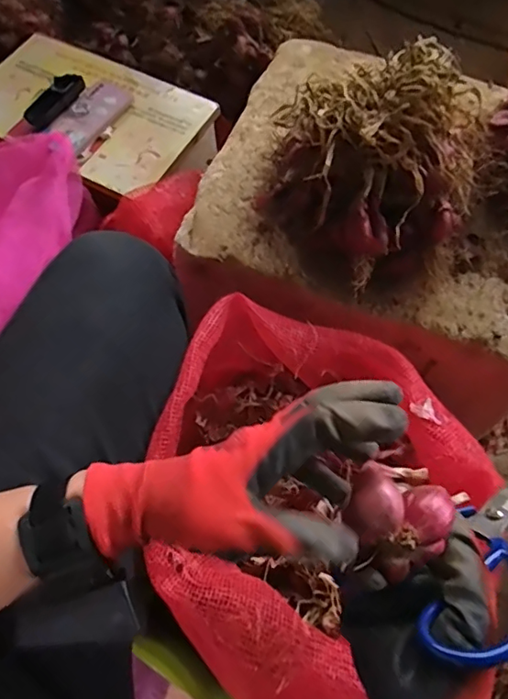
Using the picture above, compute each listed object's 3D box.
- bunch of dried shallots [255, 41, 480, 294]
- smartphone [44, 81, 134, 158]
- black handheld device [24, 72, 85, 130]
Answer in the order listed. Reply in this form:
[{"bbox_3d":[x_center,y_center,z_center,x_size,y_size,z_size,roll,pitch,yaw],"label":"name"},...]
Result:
[{"bbox_3d":[0.128,-0.192,0.543,0.185,0.167,0.200,-33,68,-14],"label":"bunch of dried shallots"},{"bbox_3d":[-0.254,-0.375,0.845,0.073,0.015,0.146,35,67,5],"label":"smartphone"},{"bbox_3d":[-0.317,-0.395,0.847,0.107,0.027,0.041,-41,69,4],"label":"black handheld device"}]

